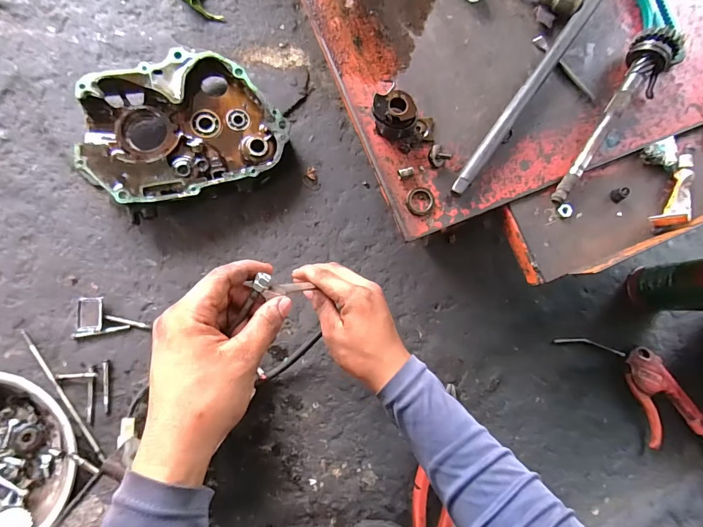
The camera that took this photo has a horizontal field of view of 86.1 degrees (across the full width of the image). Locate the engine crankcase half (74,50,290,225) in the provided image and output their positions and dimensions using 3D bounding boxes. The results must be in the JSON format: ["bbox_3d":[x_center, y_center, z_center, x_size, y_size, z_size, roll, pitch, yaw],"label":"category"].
[{"bbox_3d":[-0.217,-0.170,0.489,0.242,0.065,0.176,-21,86,-7],"label":"engine crankcase half"}]

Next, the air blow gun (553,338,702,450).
[{"bbox_3d":[0.407,0.182,0.514,0.093,0.036,0.264,-39,88,-8],"label":"air blow gun"}]

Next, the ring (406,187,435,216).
[{"bbox_3d":[0.067,-0.061,0.363,0.029,0.005,0.029,1,84,-5],"label":"ring"}]

